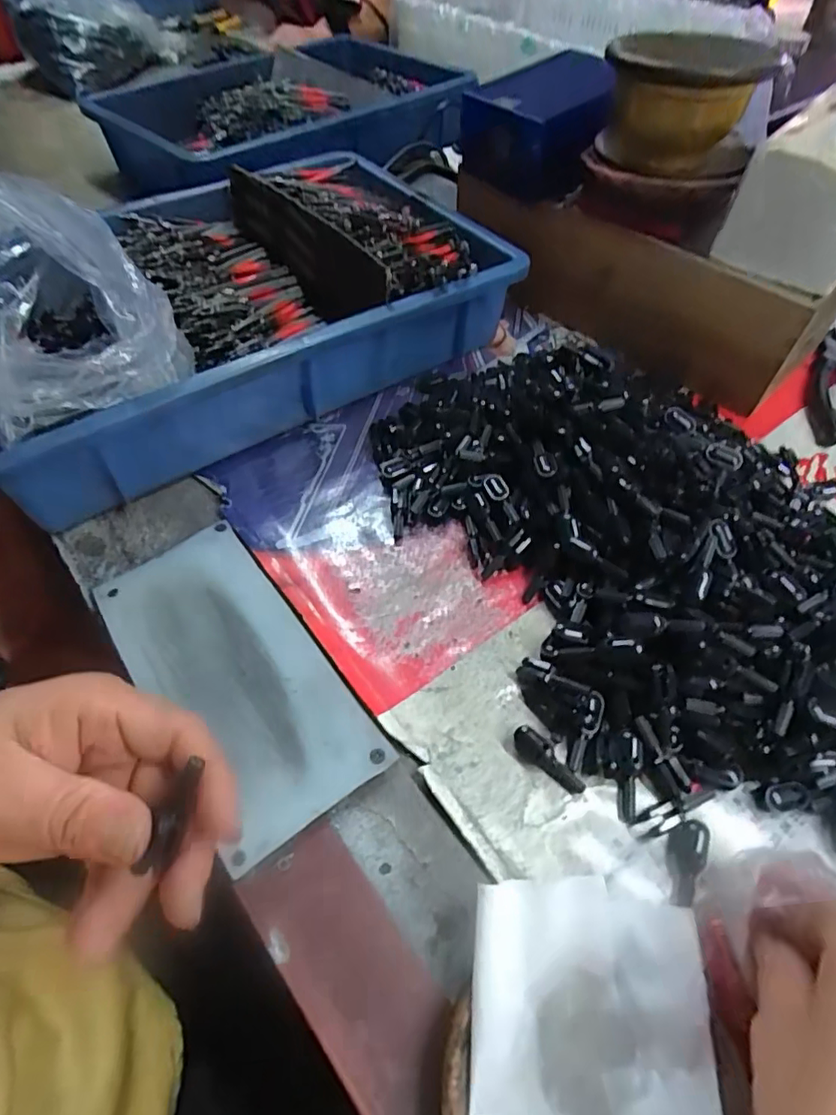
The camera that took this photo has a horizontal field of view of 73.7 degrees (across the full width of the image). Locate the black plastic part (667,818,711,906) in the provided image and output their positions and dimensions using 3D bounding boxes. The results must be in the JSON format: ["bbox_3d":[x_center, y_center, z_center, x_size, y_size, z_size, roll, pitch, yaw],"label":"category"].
[{"bbox_3d":[0.129,0.146,0.267,0.016,0.010,0.038,21,56,14],"label":"black plastic part"}]

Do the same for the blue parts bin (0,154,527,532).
[{"bbox_3d":[-0.161,-0.218,0.470,0.417,0.093,0.282,-30,59,-21],"label":"blue parts bin"}]

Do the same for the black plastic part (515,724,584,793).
[{"bbox_3d":[0.068,0.108,0.292,0.013,0.012,0.042,-35,61,-24],"label":"black plastic part"}]

